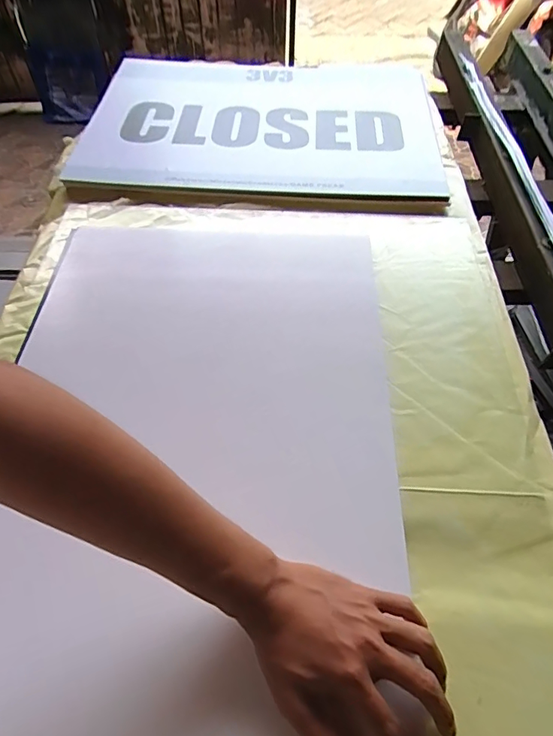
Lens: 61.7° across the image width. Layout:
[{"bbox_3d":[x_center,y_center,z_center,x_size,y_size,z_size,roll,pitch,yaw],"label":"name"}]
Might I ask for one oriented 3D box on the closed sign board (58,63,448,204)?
[{"bbox_3d":[-0.021,-0.439,0.812,0.592,0.038,0.421,2,55,1],"label":"closed sign board"}]

